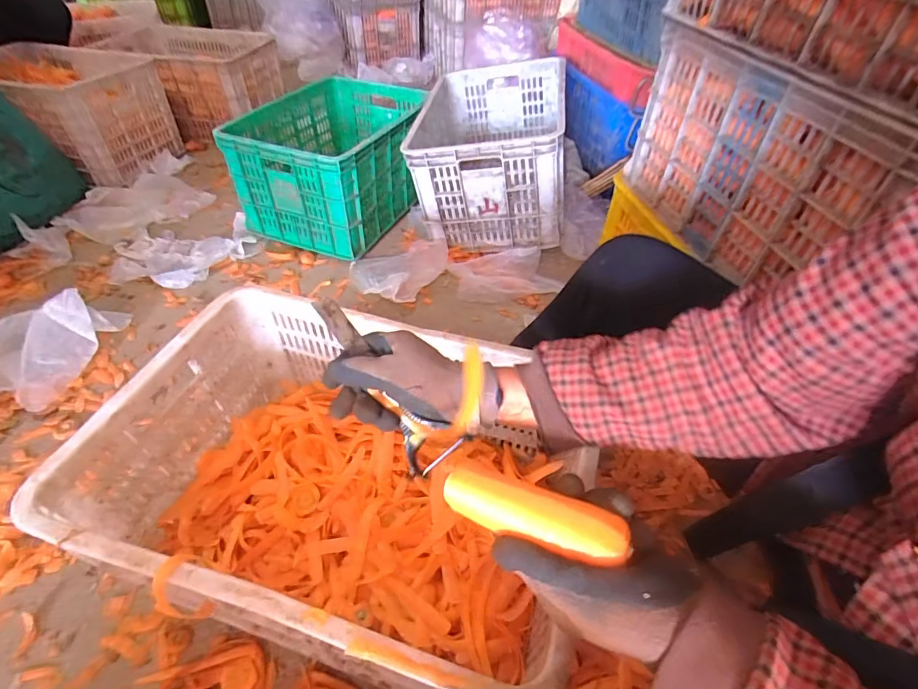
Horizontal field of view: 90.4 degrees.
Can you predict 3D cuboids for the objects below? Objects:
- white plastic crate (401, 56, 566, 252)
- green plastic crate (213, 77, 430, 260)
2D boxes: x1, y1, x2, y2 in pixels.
[{"bbox_3d":[0.085,-0.512,1.193,0.364,0.261,0.511,6,46,3],"label":"white plastic crate"},{"bbox_3d":[-0.320,-0.506,1.238,0.379,0.252,0.516,19,48,15],"label":"green plastic crate"}]

